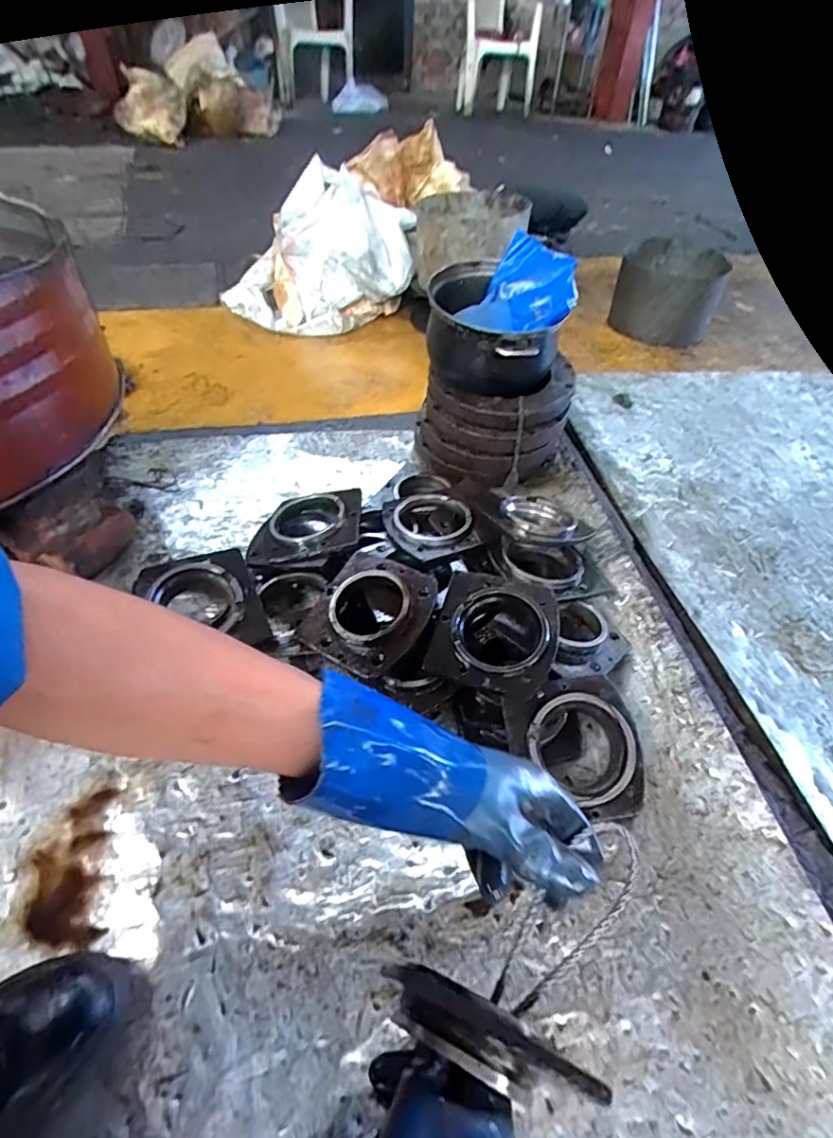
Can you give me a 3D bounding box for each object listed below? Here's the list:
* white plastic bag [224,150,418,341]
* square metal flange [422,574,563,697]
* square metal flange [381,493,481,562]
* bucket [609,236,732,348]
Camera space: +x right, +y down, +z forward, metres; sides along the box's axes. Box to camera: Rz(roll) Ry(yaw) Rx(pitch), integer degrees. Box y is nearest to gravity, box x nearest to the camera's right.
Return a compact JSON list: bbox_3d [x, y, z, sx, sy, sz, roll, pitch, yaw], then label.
[{"bbox_3d":[-0.225,-0.760,1.295,0.457,0.247,0.239,-36,59,-29],"label":"white plastic bag"},{"bbox_3d":[0.103,0.074,0.679,0.144,0.029,0.161,16,50,12],"label":"square metal flange"},{"bbox_3d":[0.021,-0.066,0.820,0.124,0.026,0.130,-17,52,-10],"label":"square metal flange"},{"bbox_3d":[0.652,-0.721,1.413,0.247,0.167,0.247,20,51,15],"label":"bucket"}]

